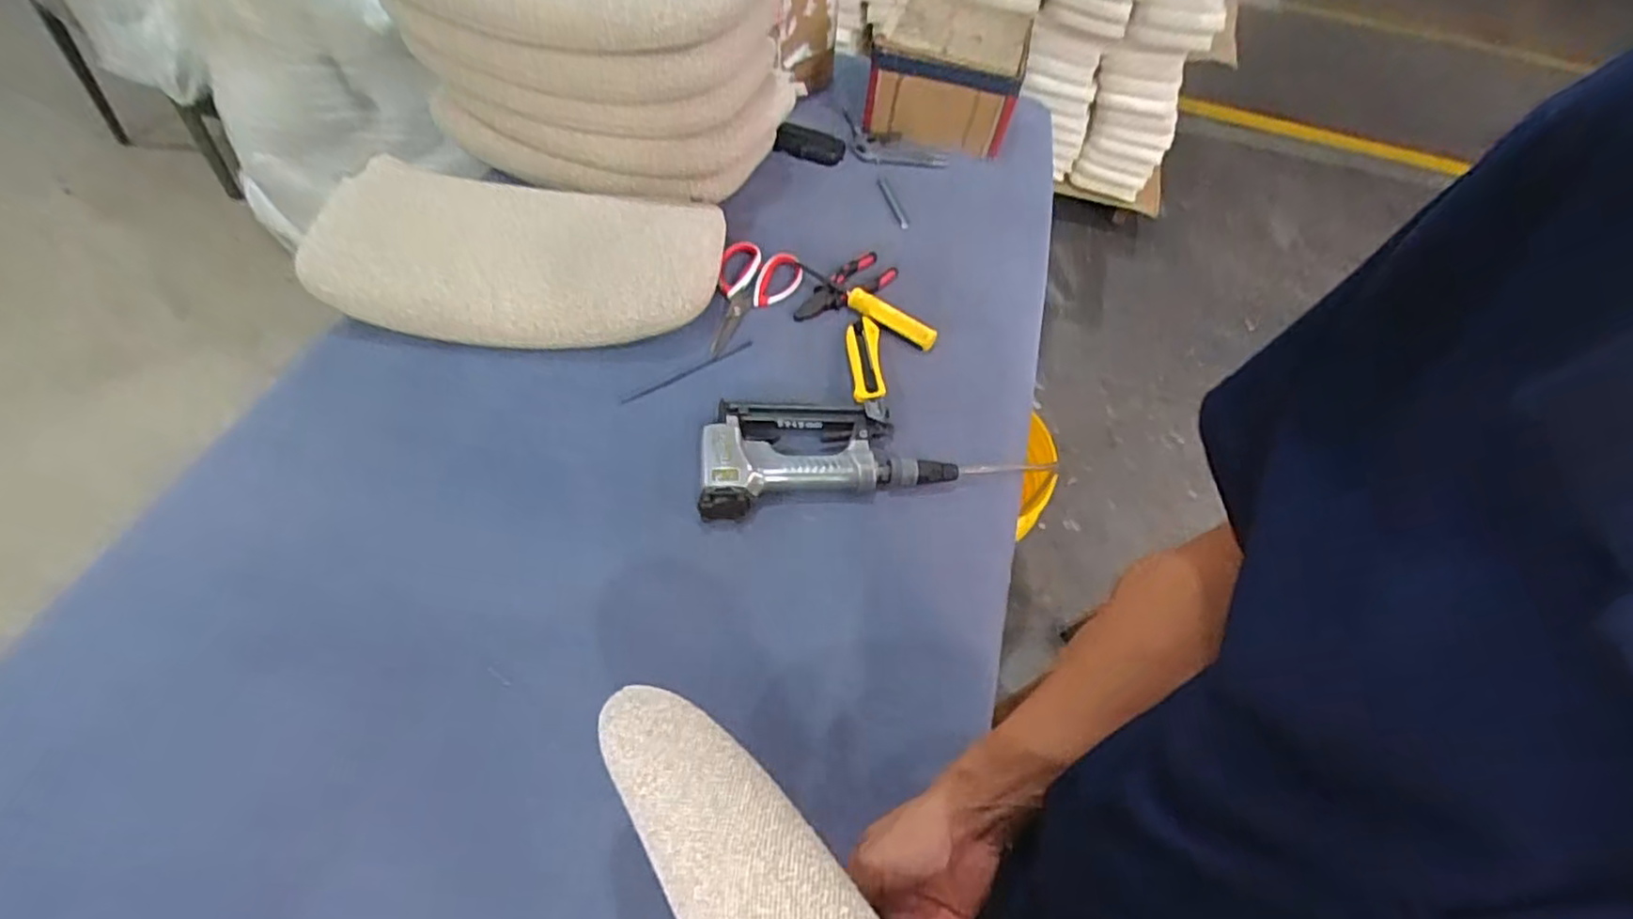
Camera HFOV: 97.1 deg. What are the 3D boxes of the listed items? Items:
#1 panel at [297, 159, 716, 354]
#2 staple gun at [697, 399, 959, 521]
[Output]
[{"bbox_3d":[-0.334,-0.230,0.834,0.449,0.085,0.242,5,53,-2],"label":"panel"},{"bbox_3d":[0.005,-0.016,0.723,0.253,0.042,0.123,-9,55,-12],"label":"staple gun"}]

